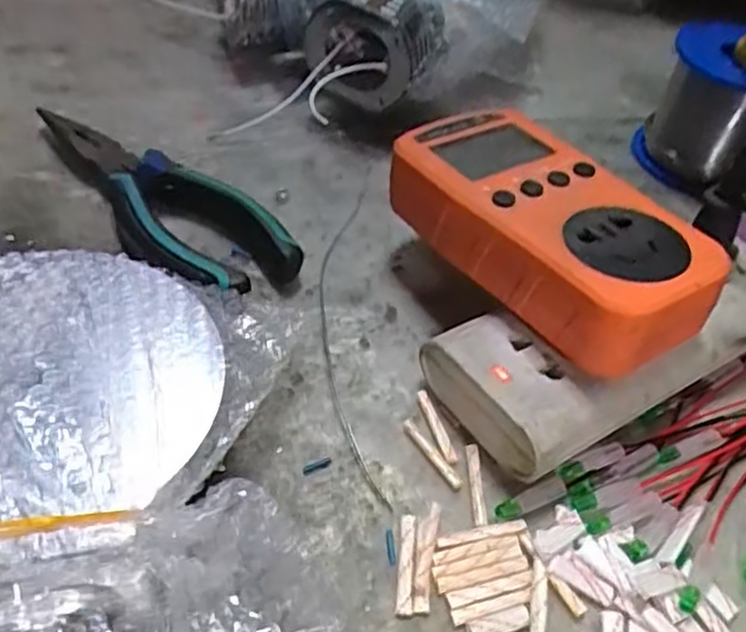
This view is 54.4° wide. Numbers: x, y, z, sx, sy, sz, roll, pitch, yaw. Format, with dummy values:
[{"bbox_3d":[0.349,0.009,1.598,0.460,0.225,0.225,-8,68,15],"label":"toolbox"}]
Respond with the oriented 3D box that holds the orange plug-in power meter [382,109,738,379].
[{"bbox_3d":[0.065,-0.035,0.274,0.063,0.034,0.125,-22,53,-25],"label":"orange plug-in power meter"}]

